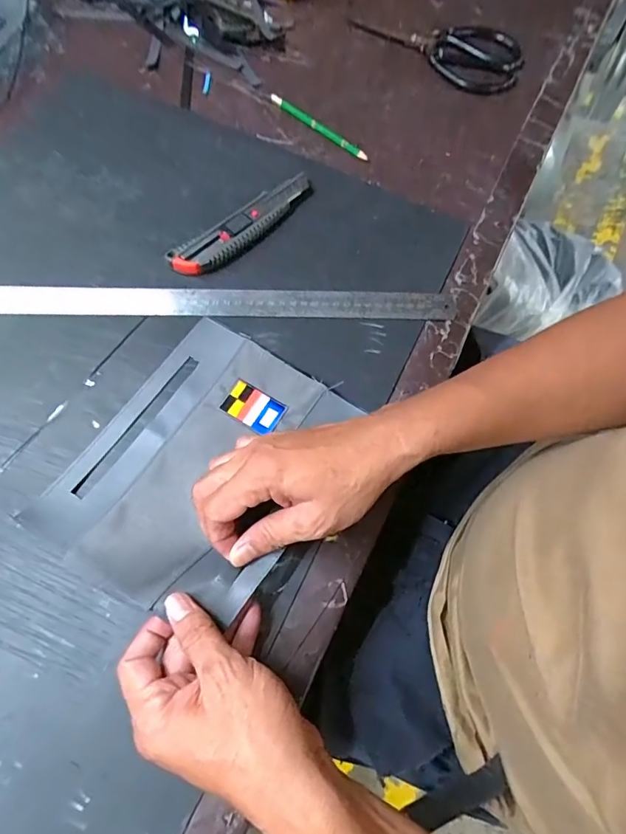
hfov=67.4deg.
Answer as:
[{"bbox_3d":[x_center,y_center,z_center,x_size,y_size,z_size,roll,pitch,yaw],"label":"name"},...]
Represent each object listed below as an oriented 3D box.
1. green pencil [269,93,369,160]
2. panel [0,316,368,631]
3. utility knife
[{"bbox_3d":[0.005,-0.323,0.520,0.138,0.009,0.010,41,72,13],"label":"green pencil"},{"bbox_3d":[-0.101,0.021,0.362,0.209,0.032,0.213,31,70,9],"label":"panel"},{"bbox_3d":[-0.065,-0.185,0.452,0.162,0.017,0.042,-38,75,-16],"label":"utility knife"}]

